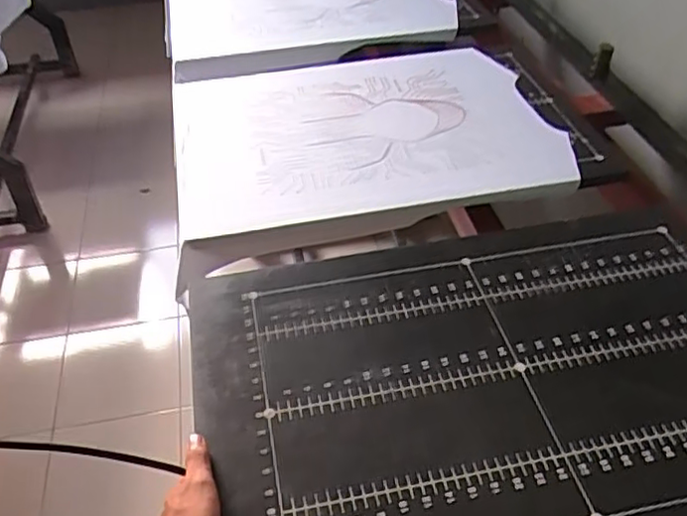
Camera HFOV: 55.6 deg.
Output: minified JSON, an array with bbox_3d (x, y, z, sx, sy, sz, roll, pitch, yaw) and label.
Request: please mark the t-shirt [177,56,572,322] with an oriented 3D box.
[{"bbox_3d":[0.010,-0.192,0.963,0.522,0.049,0.431,-12,43,-6],"label":"t-shirt"}]

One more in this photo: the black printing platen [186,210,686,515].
[{"bbox_3d":[0.155,0.116,0.645,0.587,0.020,0.389,-8,44,-8],"label":"black printing platen"}]

